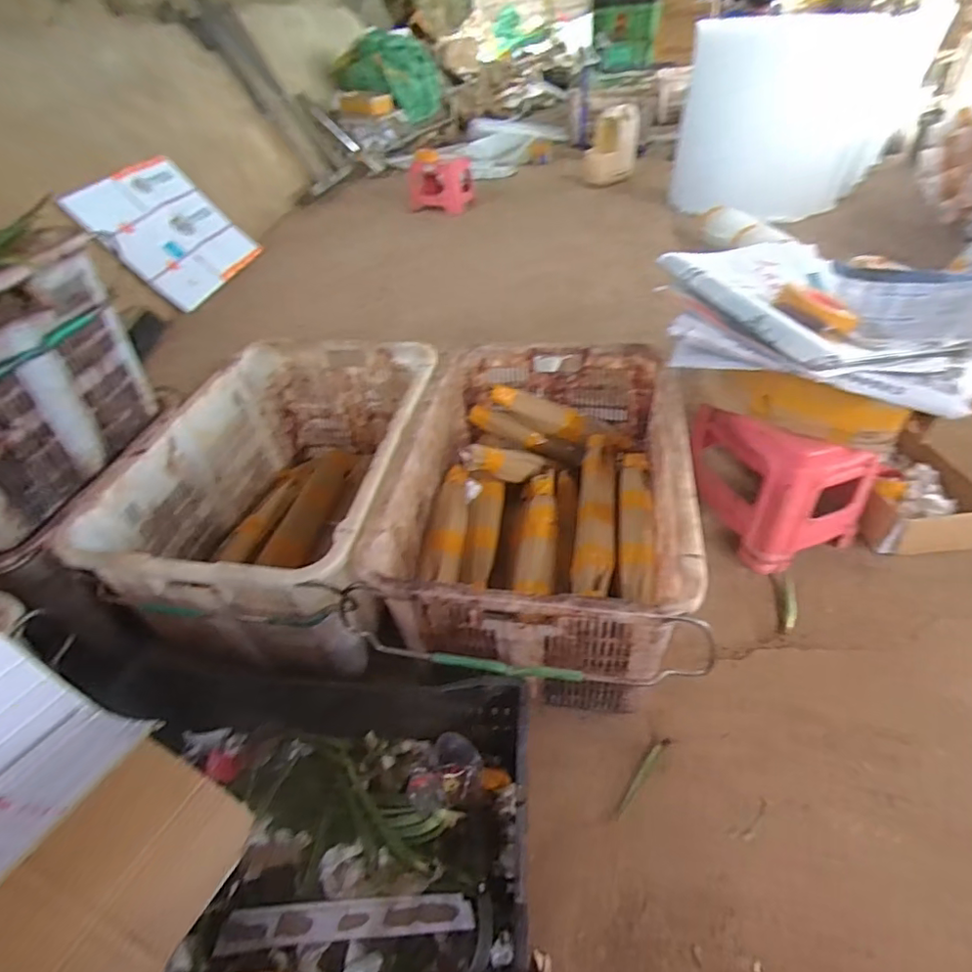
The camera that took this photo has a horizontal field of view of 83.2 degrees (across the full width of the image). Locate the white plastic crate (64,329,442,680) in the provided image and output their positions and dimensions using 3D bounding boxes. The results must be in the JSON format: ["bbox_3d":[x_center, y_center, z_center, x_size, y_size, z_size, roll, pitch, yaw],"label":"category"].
[{"bbox_3d":[-0.347,0.002,1.074,0.448,0.315,0.644,3,44,14],"label":"white plastic crate"}]

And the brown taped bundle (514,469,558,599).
[{"bbox_3d":[0.098,0.086,1.011,0.068,0.053,0.294,0,44,10],"label":"brown taped bundle"}]

